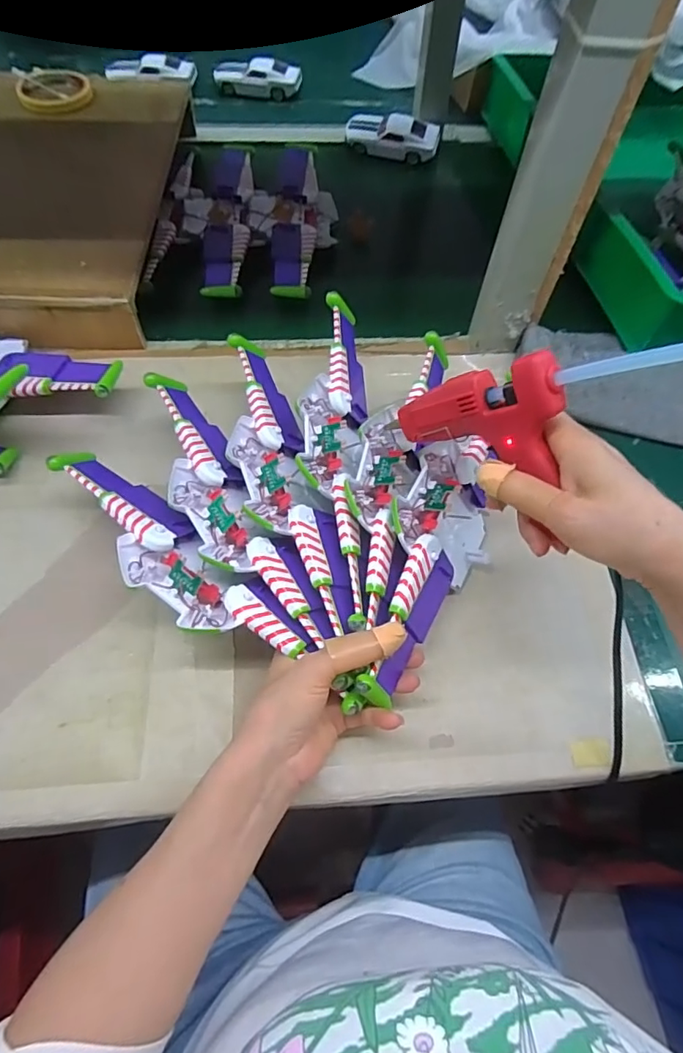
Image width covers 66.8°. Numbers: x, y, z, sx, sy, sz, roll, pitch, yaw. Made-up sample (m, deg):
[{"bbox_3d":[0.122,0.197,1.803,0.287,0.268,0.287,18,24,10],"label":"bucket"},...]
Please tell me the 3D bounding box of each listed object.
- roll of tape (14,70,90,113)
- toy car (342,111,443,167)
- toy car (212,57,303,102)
[{"bbox_3d":[-0.366,-0.559,0.660,0.088,0.012,0.094,1,61,-2],"label":"roll of tape"},{"bbox_3d":[0.073,-0.561,0.740,0.135,0.034,0.053,15,62,5],"label":"toy car"},{"bbox_3d":[-0.131,-0.699,0.803,0.134,0.030,0.059,8,61,2],"label":"toy car"}]

